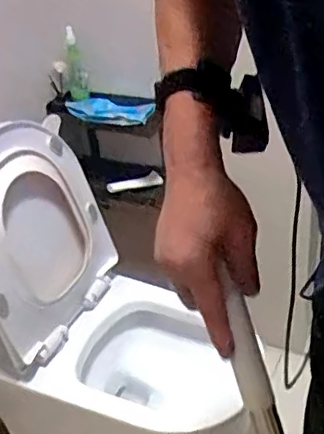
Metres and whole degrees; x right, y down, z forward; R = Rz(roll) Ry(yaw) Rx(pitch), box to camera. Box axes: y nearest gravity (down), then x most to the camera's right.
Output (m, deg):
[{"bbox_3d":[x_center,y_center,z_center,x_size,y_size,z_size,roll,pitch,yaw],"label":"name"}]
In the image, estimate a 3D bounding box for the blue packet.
[{"bbox_3d":[-0.134,-0.254,1.407,0.222,0.037,0.086,9,36,24],"label":"blue packet"}]

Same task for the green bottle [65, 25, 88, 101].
[{"bbox_3d":[-0.218,-0.379,1.461,0.054,0.169,0.042,-11,33,-5],"label":"green bottle"}]

